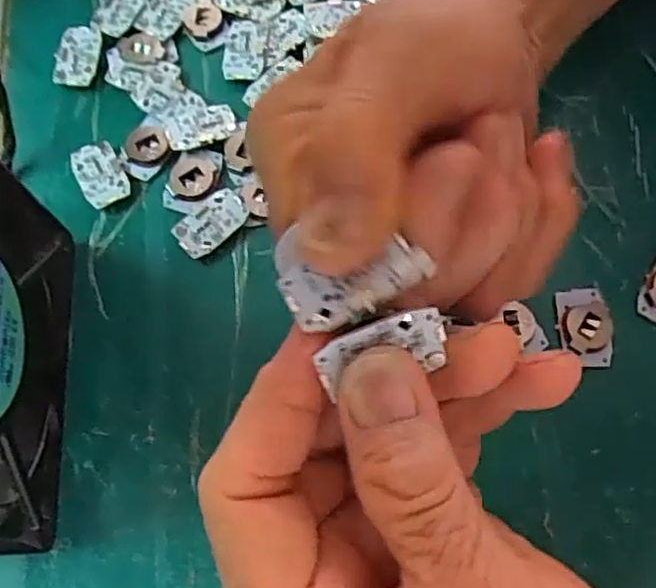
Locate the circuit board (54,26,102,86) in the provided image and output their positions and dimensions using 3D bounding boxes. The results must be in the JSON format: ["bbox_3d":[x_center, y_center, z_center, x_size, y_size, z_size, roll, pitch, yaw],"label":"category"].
[{"bbox_3d":[-0.110,-0.105,0.292,0.019,0.005,0.029,-1,71,2],"label":"circuit board"}]

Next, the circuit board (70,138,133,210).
[{"bbox_3d":[-0.093,-0.049,0.273,0.018,0.005,0.030,-28,72,-7],"label":"circuit board"}]

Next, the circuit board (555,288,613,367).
[{"bbox_3d":[0.095,0.011,0.244,0.018,0.004,0.029,3,71,4],"label":"circuit board"}]

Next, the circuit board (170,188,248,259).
[{"bbox_3d":[-0.046,-0.028,0.263,0.029,0.005,0.019,-36,73,-10],"label":"circuit board"}]

